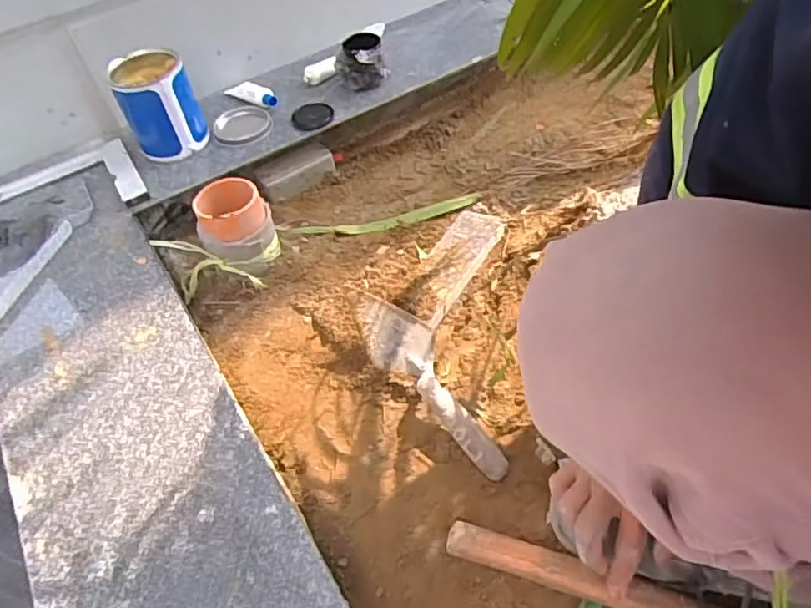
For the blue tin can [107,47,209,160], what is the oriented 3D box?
[{"bbox_3d":[-0.353,-0.283,0.850,0.099,0.117,0.101,-3,50,4],"label":"blue tin can"}]

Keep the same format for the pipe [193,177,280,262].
[{"bbox_3d":[-0.228,-0.109,0.785,0.088,0.083,0.090,-16,50,-7],"label":"pipe"}]

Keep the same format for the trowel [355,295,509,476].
[{"bbox_3d":[0.035,0.081,0.660,0.070,0.063,0.250,-34,55,-21],"label":"trowel"}]

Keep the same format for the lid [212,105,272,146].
[{"bbox_3d":[-0.251,-0.276,0.906,0.089,0.007,0.092,-12,50,-3],"label":"lid"}]

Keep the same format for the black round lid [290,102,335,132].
[{"bbox_3d":[-0.143,-0.290,0.905,0.063,0.011,0.071,-16,50,-7],"label":"black round lid"}]

